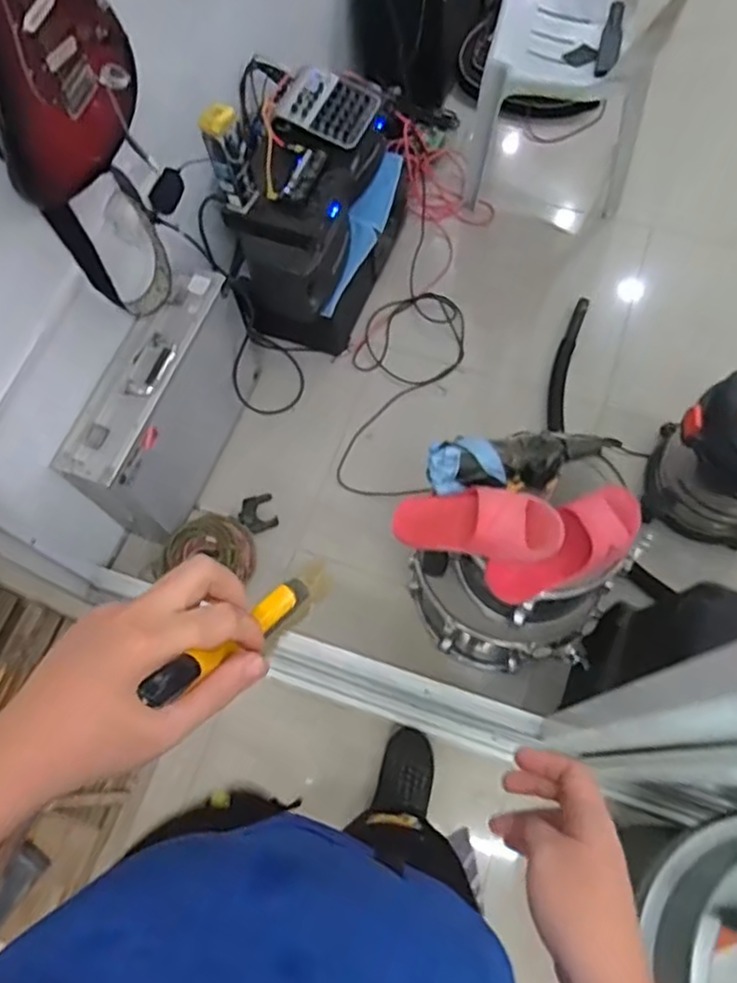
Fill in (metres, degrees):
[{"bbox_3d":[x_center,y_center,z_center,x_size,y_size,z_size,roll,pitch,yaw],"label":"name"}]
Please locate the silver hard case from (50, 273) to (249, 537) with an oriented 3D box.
[{"bbox_3d":[-0.451,-0.179,1.561,0.138,0.368,0.521,21,70,11],"label":"silver hard case"}]

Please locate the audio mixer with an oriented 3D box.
[{"bbox_3d":[-0.092,-0.849,1.524,0.204,0.037,0.156,27,72,13],"label":"audio mixer"}]

